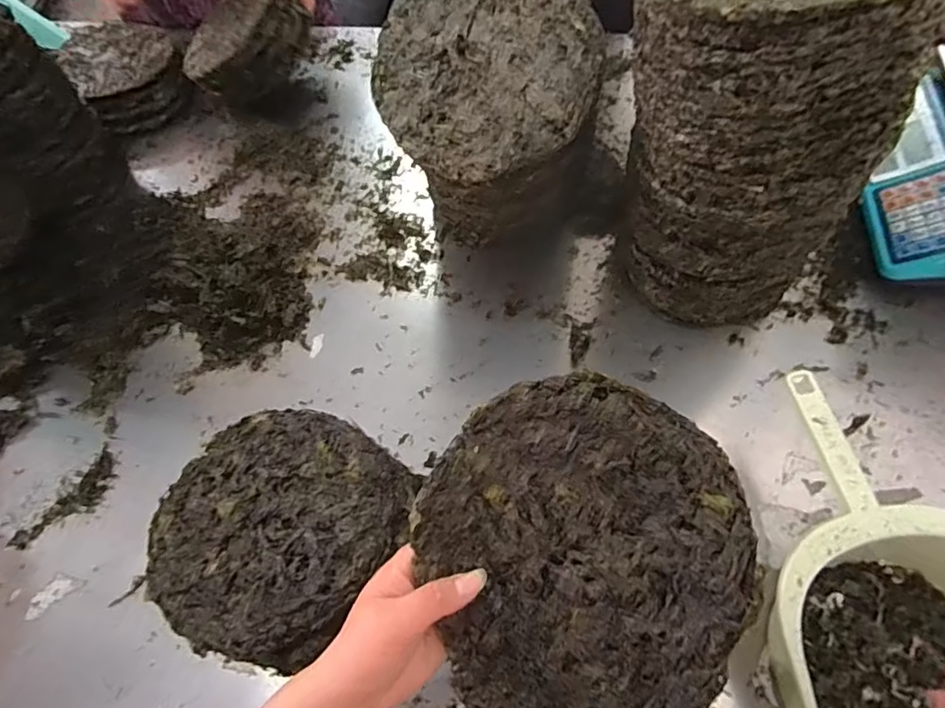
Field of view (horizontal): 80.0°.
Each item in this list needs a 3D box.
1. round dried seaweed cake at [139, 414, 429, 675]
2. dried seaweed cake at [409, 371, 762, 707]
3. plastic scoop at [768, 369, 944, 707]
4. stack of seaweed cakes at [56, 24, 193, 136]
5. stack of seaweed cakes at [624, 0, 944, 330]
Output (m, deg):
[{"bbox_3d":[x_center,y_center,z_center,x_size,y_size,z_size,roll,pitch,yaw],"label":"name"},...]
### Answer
[{"bbox_3d":[-0.161,0.134,0.461,0.190,0.019,0.191,-2,60,3],"label":"round dried seaweed cake"},{"bbox_3d":[0.059,0.127,0.332,0.193,0.011,0.210,-1,87,10],"label":"dried seaweed cake"},{"bbox_3d":[0.340,0.195,0.467,0.216,0.102,0.328,-10,60,-2],"label":"plastic scoop"},{"bbox_3d":[-0.550,-0.454,0.909,0.163,0.069,0.210,-30,63,-13],"label":"stack of seaweed cakes"},{"bbox_3d":[0.238,-0.181,0.526,0.220,0.390,0.177,-9,60,-2],"label":"stack of seaweed cakes"}]

